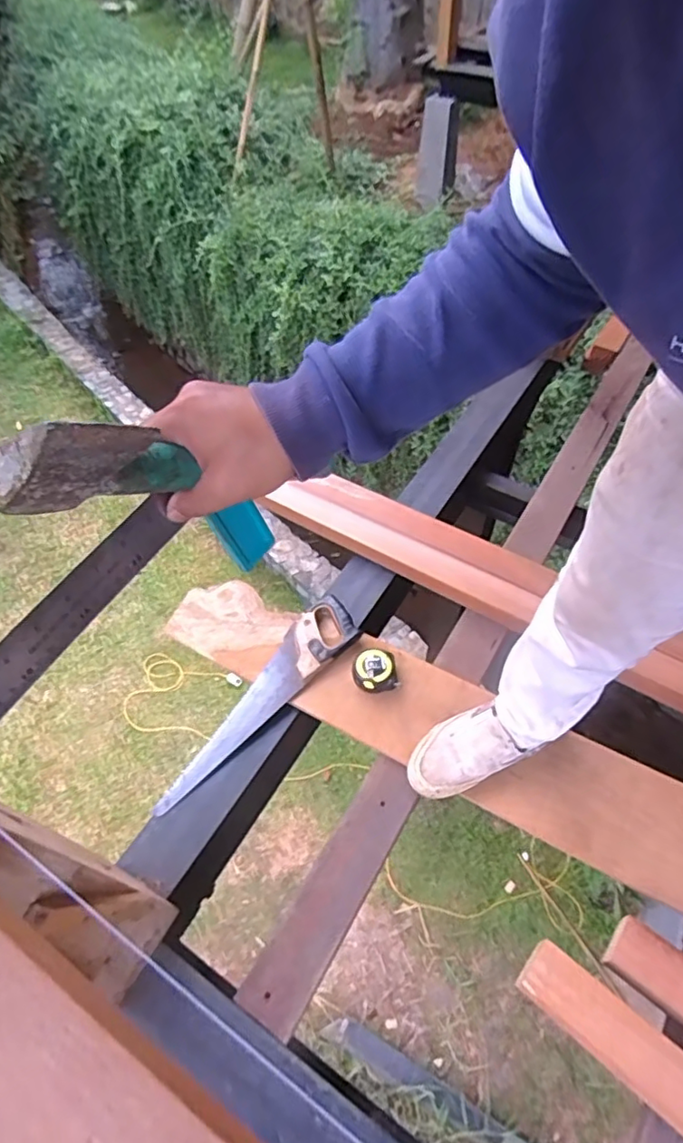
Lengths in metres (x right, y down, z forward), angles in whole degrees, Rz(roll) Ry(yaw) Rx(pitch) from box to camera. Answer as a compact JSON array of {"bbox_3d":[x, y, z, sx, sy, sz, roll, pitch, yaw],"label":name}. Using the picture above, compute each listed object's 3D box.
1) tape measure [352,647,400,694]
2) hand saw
[{"bbox_3d":[0.058,0.175,1.041,0.074,0.039,0.077,-6,54,-3],"label":"tape measure"},{"bbox_3d":[-0.156,0.215,1.033,0.453,0.032,0.099,-39,62,-24],"label":"hand saw"}]

